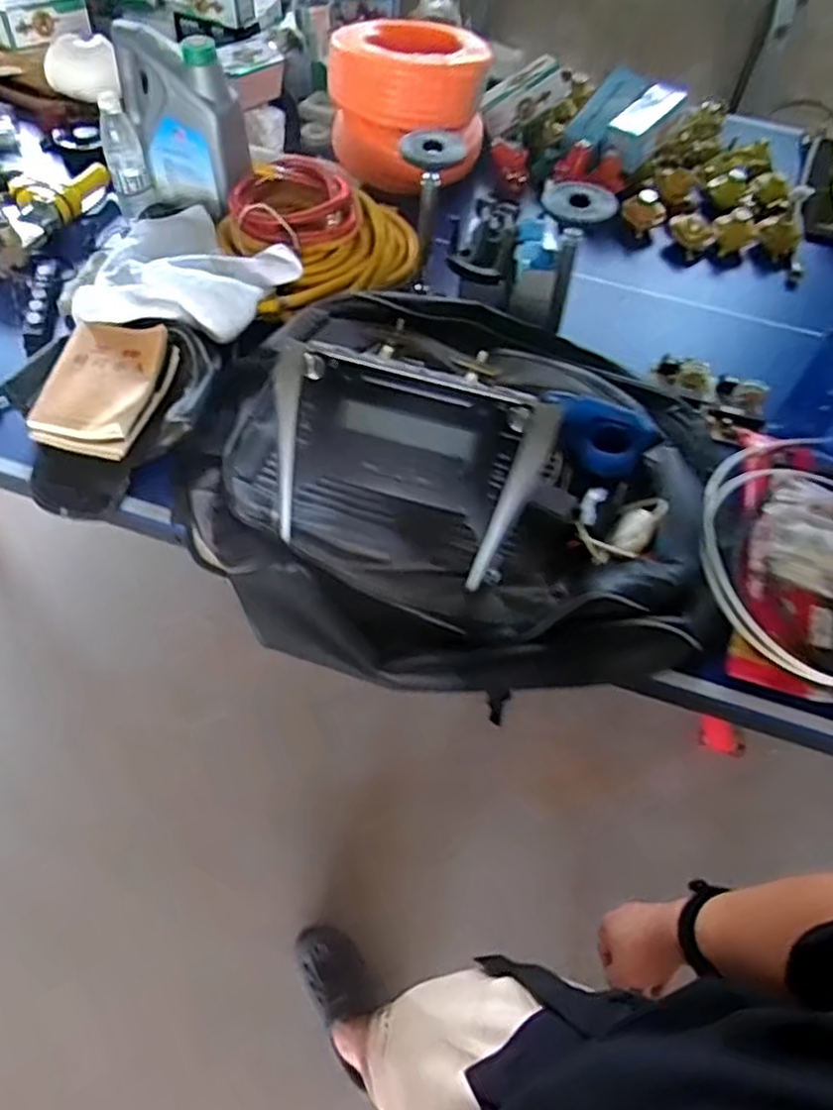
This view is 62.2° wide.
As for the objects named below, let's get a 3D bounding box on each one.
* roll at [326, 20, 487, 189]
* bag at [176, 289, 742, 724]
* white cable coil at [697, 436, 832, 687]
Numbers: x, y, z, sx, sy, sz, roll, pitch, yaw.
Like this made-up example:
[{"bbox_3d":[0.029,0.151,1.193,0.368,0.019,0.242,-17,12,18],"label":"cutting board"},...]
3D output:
[{"bbox_3d":[-0.014,-0.844,1.292,0.278,0.212,0.199,10,57,2],"label":"roll"},{"bbox_3d":[0.050,-0.143,0.872,0.660,0.221,0.563,8,57,1],"label":"bag"},{"bbox_3d":[0.528,-0.017,0.907,0.323,0.052,0.385,27,59,13],"label":"white cable coil"}]

